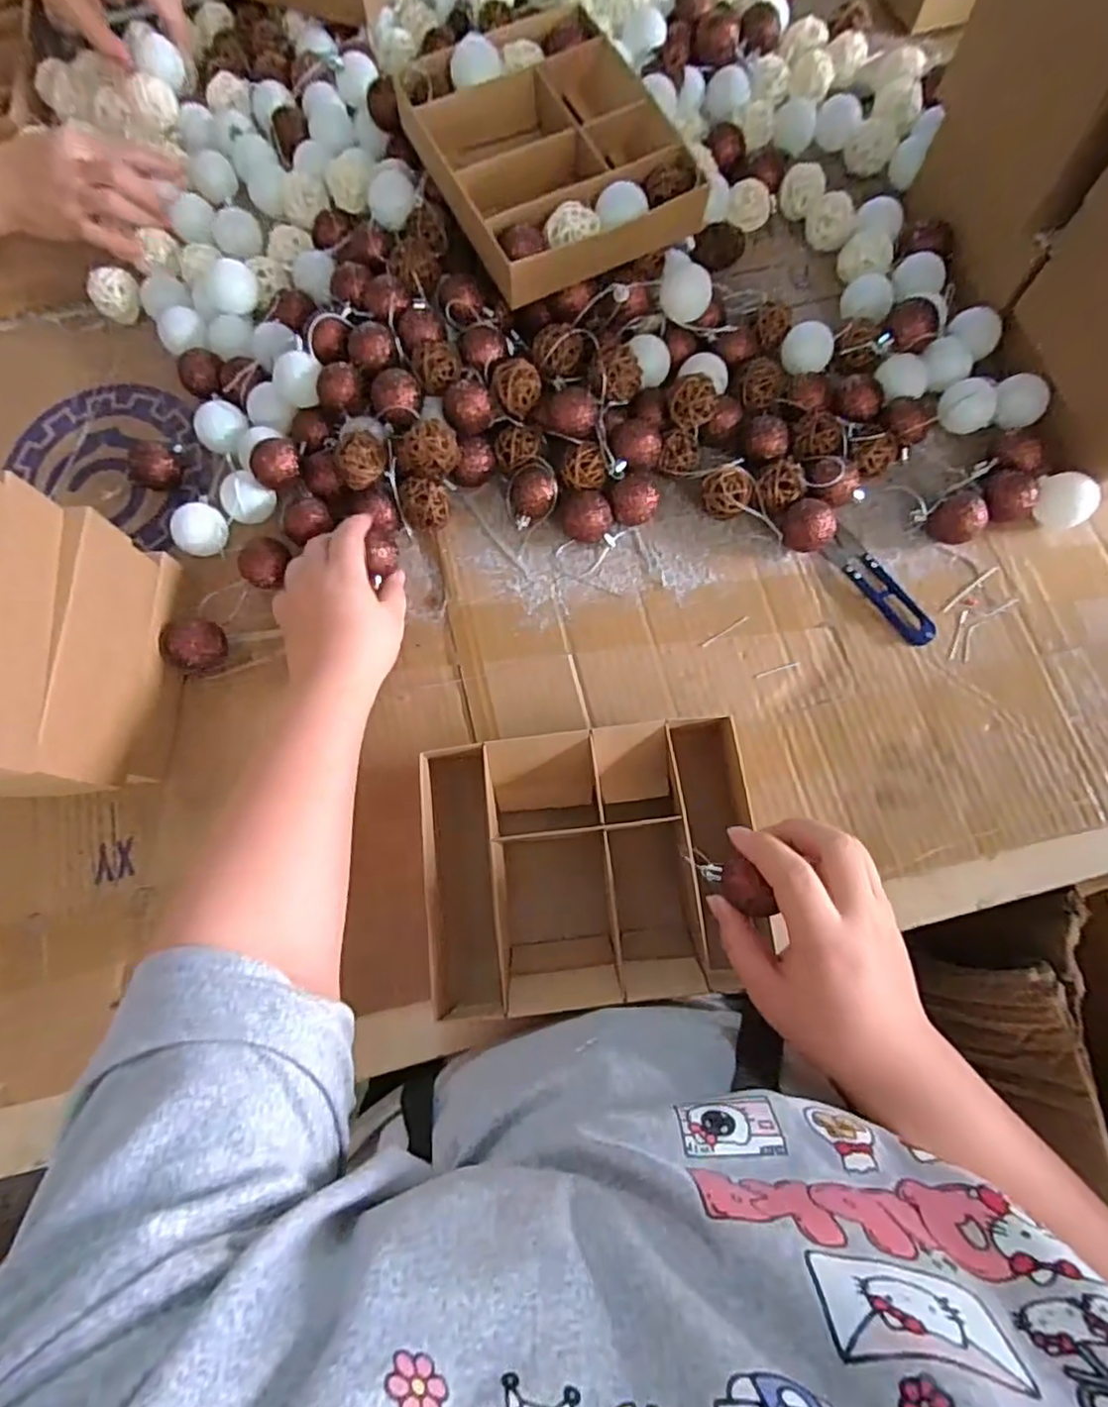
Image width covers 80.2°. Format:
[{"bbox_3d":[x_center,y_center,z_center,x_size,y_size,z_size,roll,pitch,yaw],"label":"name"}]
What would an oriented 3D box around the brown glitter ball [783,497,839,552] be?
[{"bbox_3d":[0.185,-0.129,0.483,0.037,0.032,0.030,38,79,12],"label":"brown glitter ball"}]

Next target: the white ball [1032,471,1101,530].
[{"bbox_3d":[0.374,-0.148,0.482,0.031,0.039,0.039,-34,75,-8],"label":"white ball"}]

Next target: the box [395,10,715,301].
[{"bbox_3d":[-0.003,-0.414,0.500,0.175,0.053,0.216,-25,74,-5],"label":"box"}]

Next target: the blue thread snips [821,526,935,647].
[{"bbox_3d":[0.241,-0.086,0.486,0.027,0.011,0.103,-33,75,-7],"label":"blue thread snips"}]

